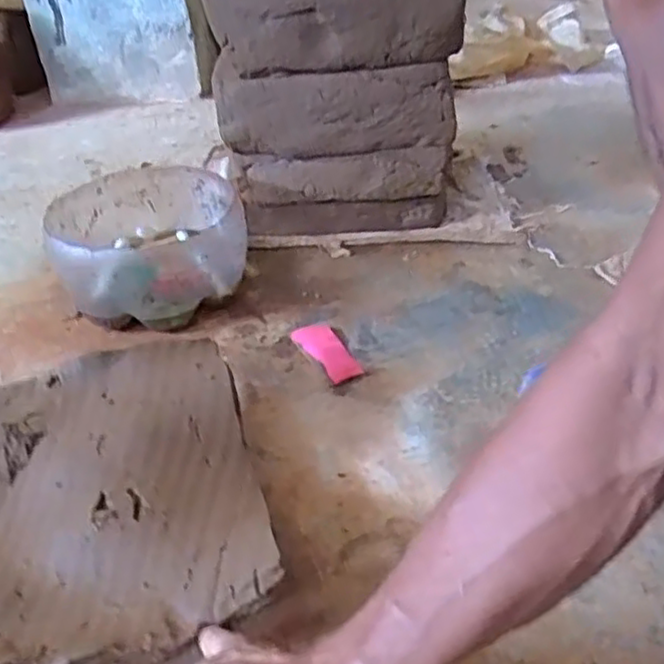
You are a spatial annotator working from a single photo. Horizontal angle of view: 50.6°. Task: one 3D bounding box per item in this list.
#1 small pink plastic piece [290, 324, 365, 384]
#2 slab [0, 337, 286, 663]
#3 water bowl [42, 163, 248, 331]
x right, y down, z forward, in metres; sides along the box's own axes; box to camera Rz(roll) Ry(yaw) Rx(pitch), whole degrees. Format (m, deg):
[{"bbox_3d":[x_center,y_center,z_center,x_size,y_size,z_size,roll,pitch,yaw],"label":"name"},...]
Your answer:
[{"bbox_3d":[-0.006,0.021,0.806,0.045,0.007,0.103,-18,39,-21],"label":"small pink plastic piece"},{"bbox_3d":[-0.192,0.127,0.566,0.254,0.040,0.302,-11,36,-11],"label":"slab"},{"bbox_3d":[-0.228,-0.105,0.904,0.225,0.131,0.233,-2,36,1],"label":"water bowl"}]

